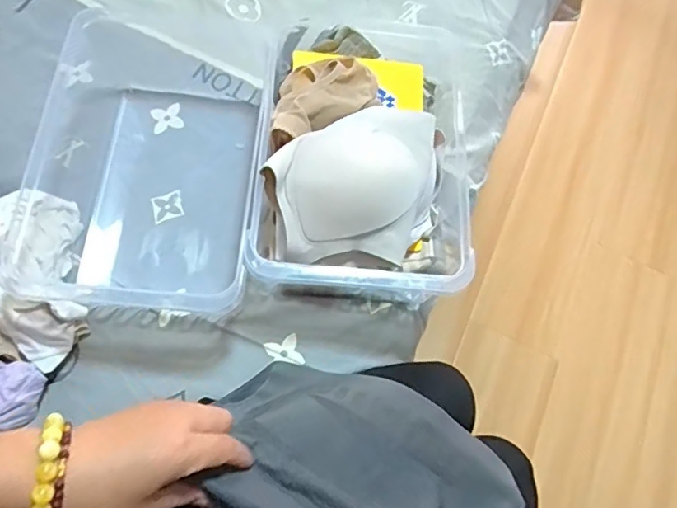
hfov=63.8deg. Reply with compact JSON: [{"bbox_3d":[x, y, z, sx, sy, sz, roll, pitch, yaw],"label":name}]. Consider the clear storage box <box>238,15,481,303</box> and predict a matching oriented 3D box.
[{"bbox_3d":[0.028,-0.104,0.625,0.218,0.114,0.307,3,68,-1],"label":"clear storage box"}]

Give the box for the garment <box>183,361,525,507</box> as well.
[{"bbox_3d":[0.021,0.200,0.477,0.278,0.127,0.175,26,70,8],"label":"garment"}]

